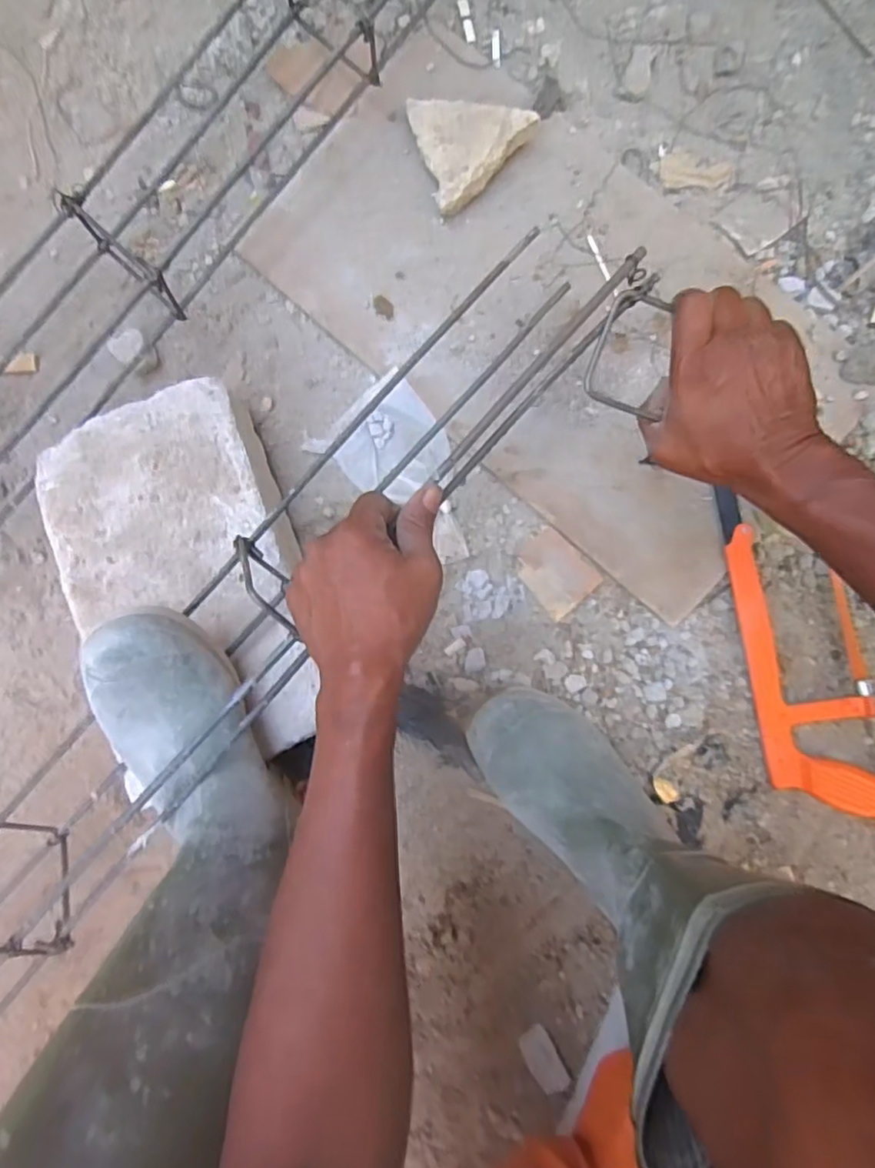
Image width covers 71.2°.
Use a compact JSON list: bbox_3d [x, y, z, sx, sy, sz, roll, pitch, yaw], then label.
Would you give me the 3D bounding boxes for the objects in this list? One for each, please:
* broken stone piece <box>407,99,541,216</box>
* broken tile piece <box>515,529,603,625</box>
[{"bbox_3d":[0.039,-0.441,0.612,0.112,0.033,0.116,-17,88,3],"label":"broken stone piece"},{"bbox_3d":[0.115,-0.012,0.595,0.059,0.005,0.073,-42,87,2],"label":"broken tile piece"}]

